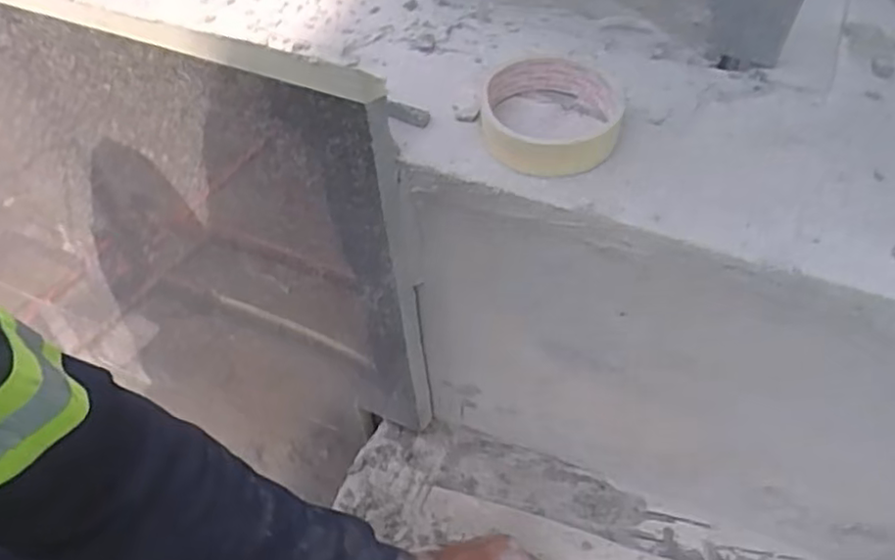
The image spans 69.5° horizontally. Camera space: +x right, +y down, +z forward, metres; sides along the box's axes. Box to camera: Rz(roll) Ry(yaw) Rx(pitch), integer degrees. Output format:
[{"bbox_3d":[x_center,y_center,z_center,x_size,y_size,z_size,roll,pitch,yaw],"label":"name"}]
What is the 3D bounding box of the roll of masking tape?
[{"bbox_3d":[0.060,-0.097,0.378,0.080,0.023,0.076,-1,52,2],"label":"roll of masking tape"}]

